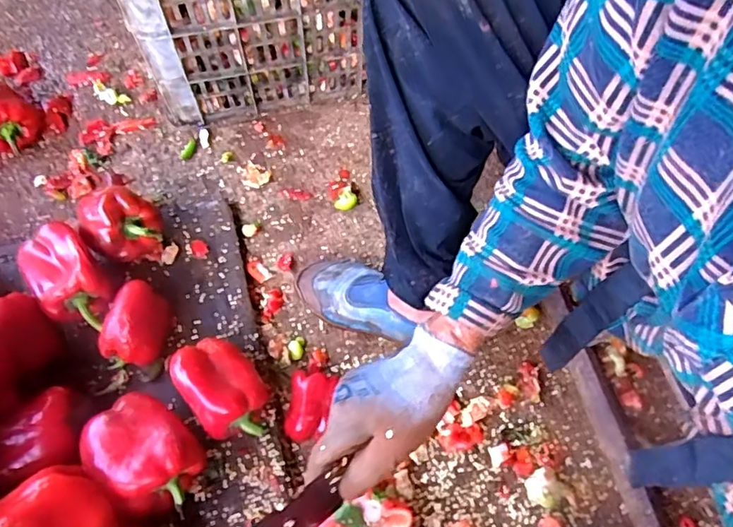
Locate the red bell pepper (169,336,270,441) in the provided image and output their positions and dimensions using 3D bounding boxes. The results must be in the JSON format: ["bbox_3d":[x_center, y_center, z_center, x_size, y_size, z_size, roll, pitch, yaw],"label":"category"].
[{"bbox_3d":[-0.162,0.142,0.629,0.081,0.085,0.121,-36,71,-19],"label":"red bell pepper"}]

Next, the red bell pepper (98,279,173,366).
[{"bbox_3d":[-0.274,0.072,0.661,0.060,0.061,0.090,8,63,1],"label":"red bell pepper"}]

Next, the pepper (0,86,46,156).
[{"bbox_3d":[-0.536,-0.226,0.811,0.088,0.073,0.112,-30,69,-17],"label":"pepper"}]

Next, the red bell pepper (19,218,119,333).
[{"bbox_3d":[-0.360,0.018,0.663,0.078,0.066,0.125,-34,70,-18],"label":"red bell pepper"}]

